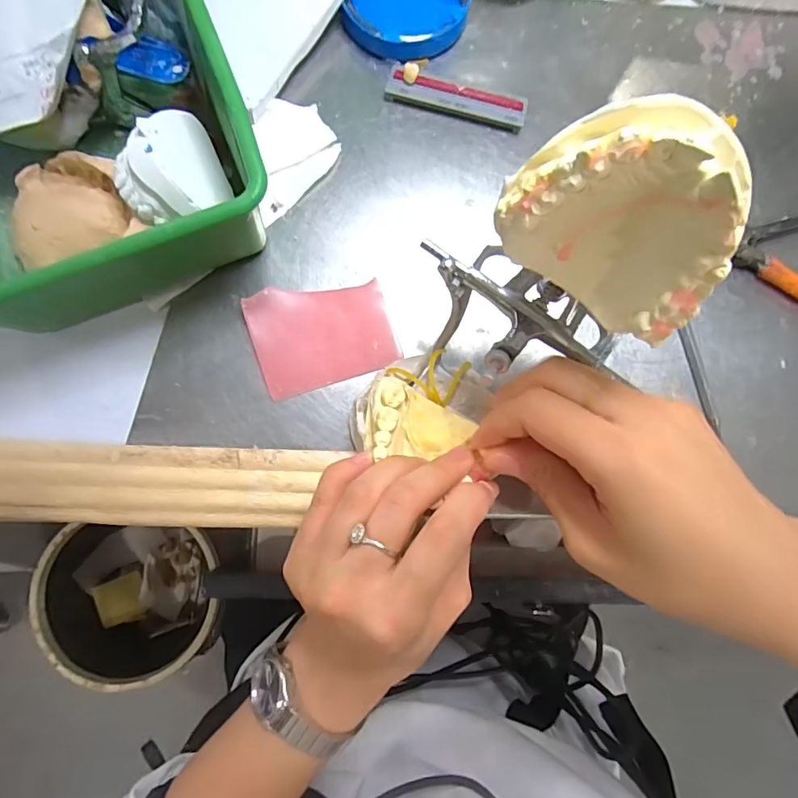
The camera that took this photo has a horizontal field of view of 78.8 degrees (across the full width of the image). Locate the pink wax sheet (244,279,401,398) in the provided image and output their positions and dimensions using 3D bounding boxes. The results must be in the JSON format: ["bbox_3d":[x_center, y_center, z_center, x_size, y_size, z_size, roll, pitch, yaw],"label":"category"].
[{"bbox_3d":[-0.041,-0.036,0.262,0.073,0.008,0.056,-18,90,-3],"label":"pink wax sheet"}]

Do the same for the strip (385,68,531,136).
[{"bbox_3d":[0.034,-0.176,0.286,0.082,0.007,0.019,14,81,-1],"label":"strip"}]

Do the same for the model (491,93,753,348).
[{"bbox_3d":[0.066,-0.053,0.143,0.059,0.061,0.032,32,55,22],"label":"model"}]

